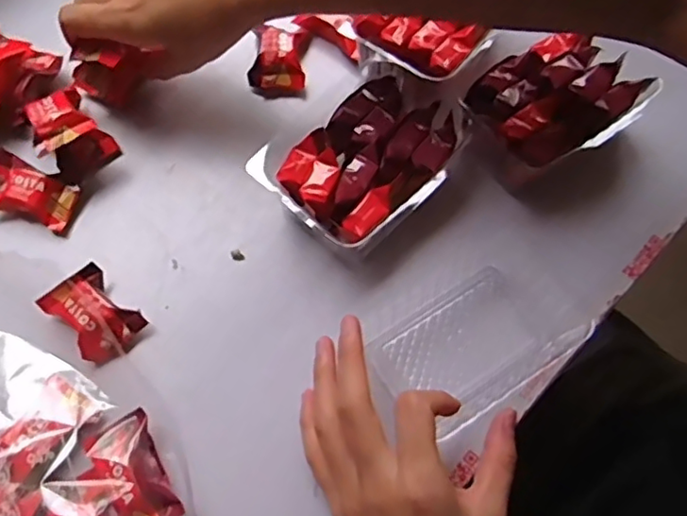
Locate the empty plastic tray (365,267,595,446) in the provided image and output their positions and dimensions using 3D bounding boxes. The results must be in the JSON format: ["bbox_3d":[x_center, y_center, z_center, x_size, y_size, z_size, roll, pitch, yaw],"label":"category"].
[{"bbox_3d":[0.075,0.049,0.344,0.124,0.014,0.066,-30,72,-12],"label":"empty plastic tray"}]

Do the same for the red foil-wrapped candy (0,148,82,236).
[{"bbox_3d":[-0.199,-0.041,0.377,0.058,0.018,0.036,21,70,8],"label":"red foil-wrapped candy"}]

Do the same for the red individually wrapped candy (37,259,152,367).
[{"bbox_3d":[-0.146,0.032,0.348,0.038,0.017,0.057,-43,74,-15],"label":"red individually wrapped candy"}]

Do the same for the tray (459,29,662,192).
[{"bbox_3d":[0.131,-0.094,0.382,0.105,0.045,0.077,-31,72,-12],"label":"tray"}]

